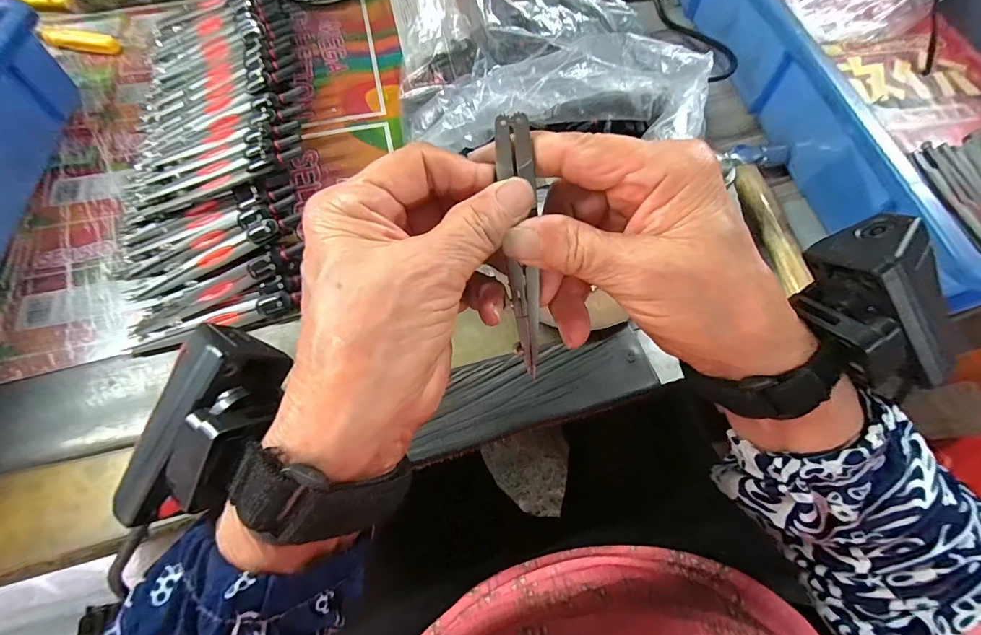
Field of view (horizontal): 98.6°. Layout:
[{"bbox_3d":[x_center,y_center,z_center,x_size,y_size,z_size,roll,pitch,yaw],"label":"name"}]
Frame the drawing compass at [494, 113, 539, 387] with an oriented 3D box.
[{"bbox_3d":[0.013,-0.026,0.175,0.014,0.004,0.106,-6,104,-3],"label":"drawing compass"}]

